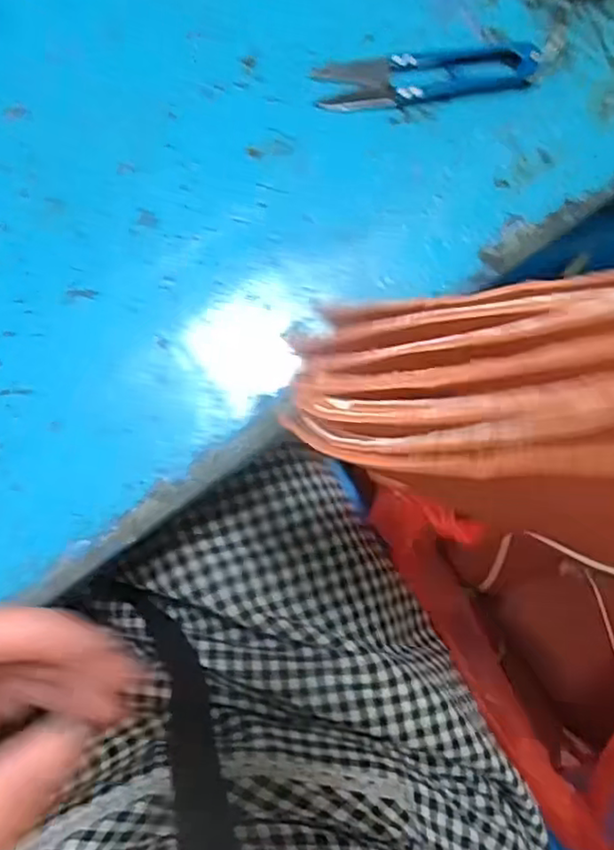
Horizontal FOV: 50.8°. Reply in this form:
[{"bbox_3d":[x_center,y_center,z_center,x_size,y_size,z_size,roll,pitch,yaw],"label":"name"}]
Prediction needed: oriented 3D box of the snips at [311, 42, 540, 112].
[{"bbox_3d":[0.056,-0.160,0.296,0.102,0.007,0.023,-8,84,-7],"label":"snips"}]

